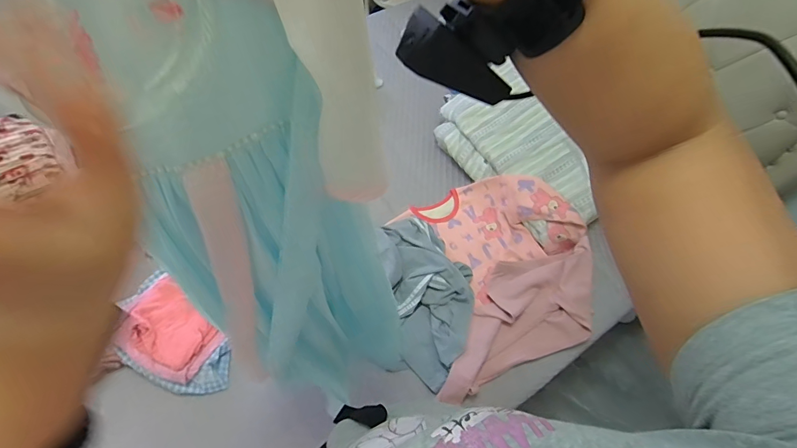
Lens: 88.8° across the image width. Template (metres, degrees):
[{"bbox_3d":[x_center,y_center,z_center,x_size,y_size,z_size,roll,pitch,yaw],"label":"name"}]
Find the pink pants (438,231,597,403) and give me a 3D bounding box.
[{"bbox_3d":[0.312,0.217,1.028,0.521,0.030,0.246,-19,61,-15],"label":"pink pants"}]

